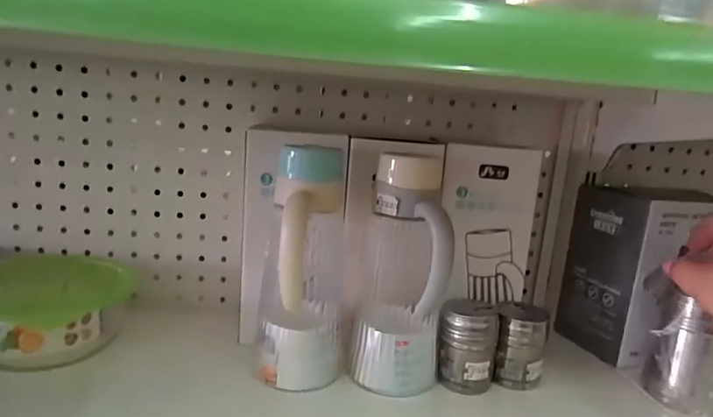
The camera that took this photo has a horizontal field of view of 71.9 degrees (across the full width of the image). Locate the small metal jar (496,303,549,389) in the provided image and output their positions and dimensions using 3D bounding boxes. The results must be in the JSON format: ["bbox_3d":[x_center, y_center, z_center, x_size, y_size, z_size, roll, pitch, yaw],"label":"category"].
[{"bbox_3d":[0.155,0.128,0.457,0.045,0.068,0.049,10,13,23],"label":"small metal jar"}]

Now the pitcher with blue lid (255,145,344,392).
[{"bbox_3d":[-0.043,0.051,0.416,0.074,0.192,0.086,4,12,-4],"label":"pitcher with blue lid"}]

